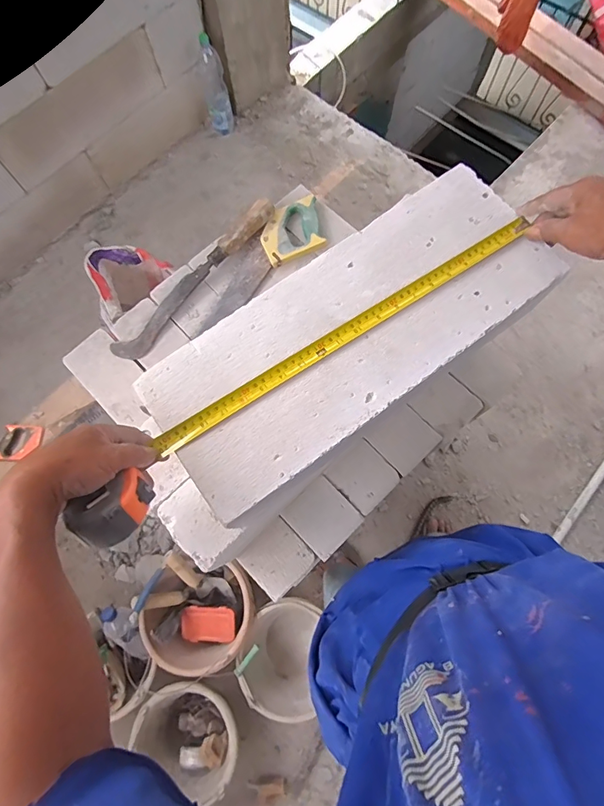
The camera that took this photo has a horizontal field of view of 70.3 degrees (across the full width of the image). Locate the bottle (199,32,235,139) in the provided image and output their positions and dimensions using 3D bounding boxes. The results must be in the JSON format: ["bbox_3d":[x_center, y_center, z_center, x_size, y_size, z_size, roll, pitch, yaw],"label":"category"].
[{"bbox_3d":[-0.316,-1.150,1.579,0.090,0.331,0.082,-13,75,-2],"label":"bottle"}]

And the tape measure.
[{"bbox_3d":[0.020,-0.052,0.471,0.579,0.058,0.069,-36,77,-13],"label":"tape measure"}]

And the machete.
[{"bbox_3d":[-0.206,-0.242,0.829,0.059,0.061,0.421,41,79,11],"label":"machete"}]

